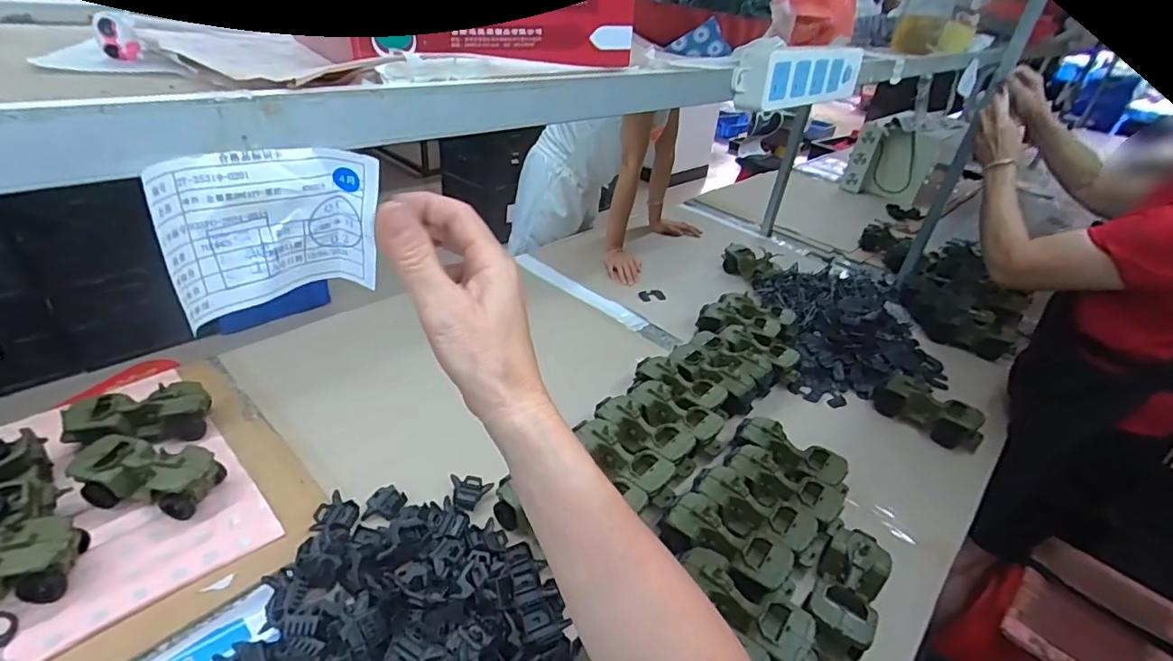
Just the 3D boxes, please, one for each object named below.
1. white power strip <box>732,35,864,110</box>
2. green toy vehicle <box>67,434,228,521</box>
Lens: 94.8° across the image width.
[{"bbox_3d":[0.222,-0.263,0.547,0.221,0.054,0.037,-25,45,-39],"label":"white power strip"},{"bbox_3d":[-0.631,0.204,0.774,0.177,0.072,0.083,8,33,2],"label":"green toy vehicle"}]

